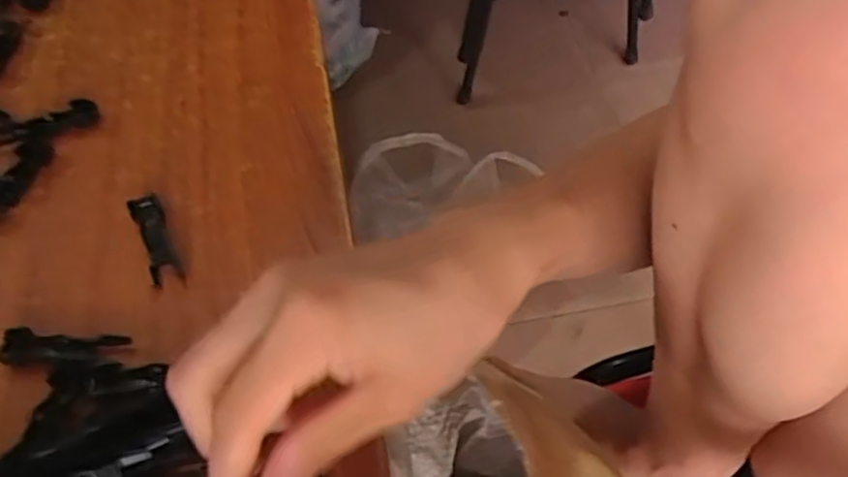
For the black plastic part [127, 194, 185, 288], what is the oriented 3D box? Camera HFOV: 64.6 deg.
[{"bbox_3d":[-0.131,-0.001,0.327,0.014,0.006,0.055,-23,56,-15],"label":"black plastic part"}]

